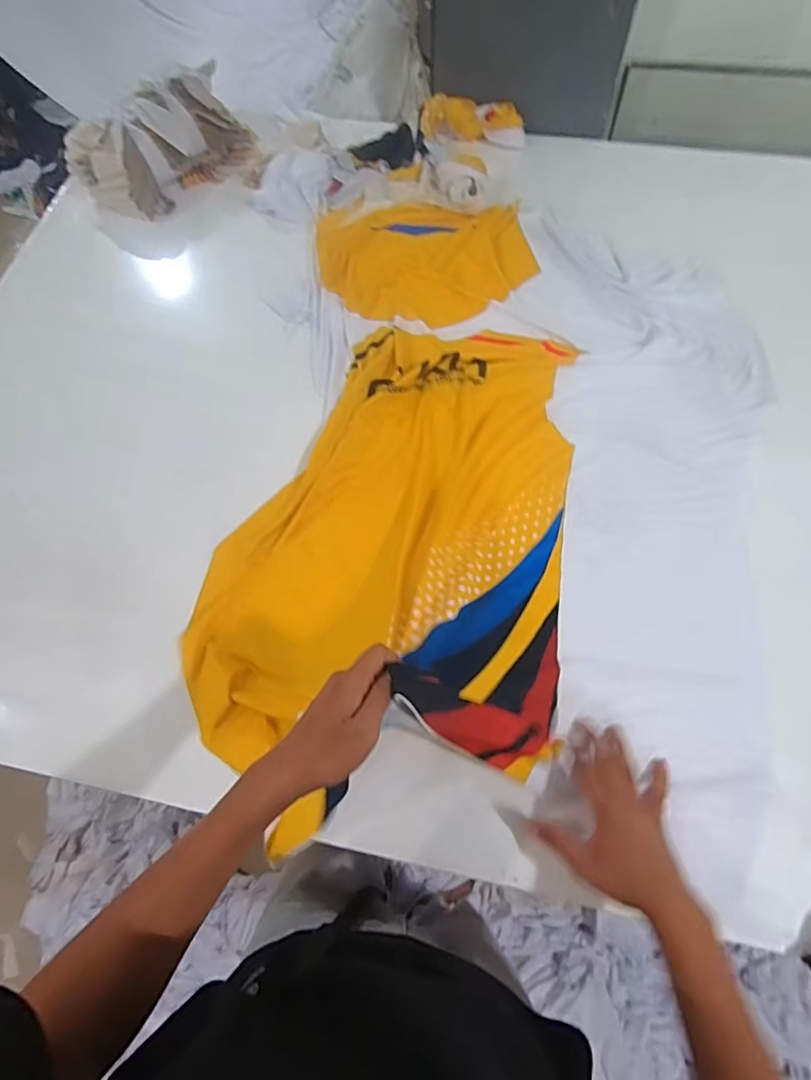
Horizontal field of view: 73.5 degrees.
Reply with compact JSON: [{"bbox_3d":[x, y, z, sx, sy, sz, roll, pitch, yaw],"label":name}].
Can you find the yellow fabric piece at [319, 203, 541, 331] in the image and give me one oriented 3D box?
[{"bbox_3d":[0.037,-0.464,0.898,0.341,0.014,0.273,-10,67,-1],"label":"yellow fabric piece"}]

